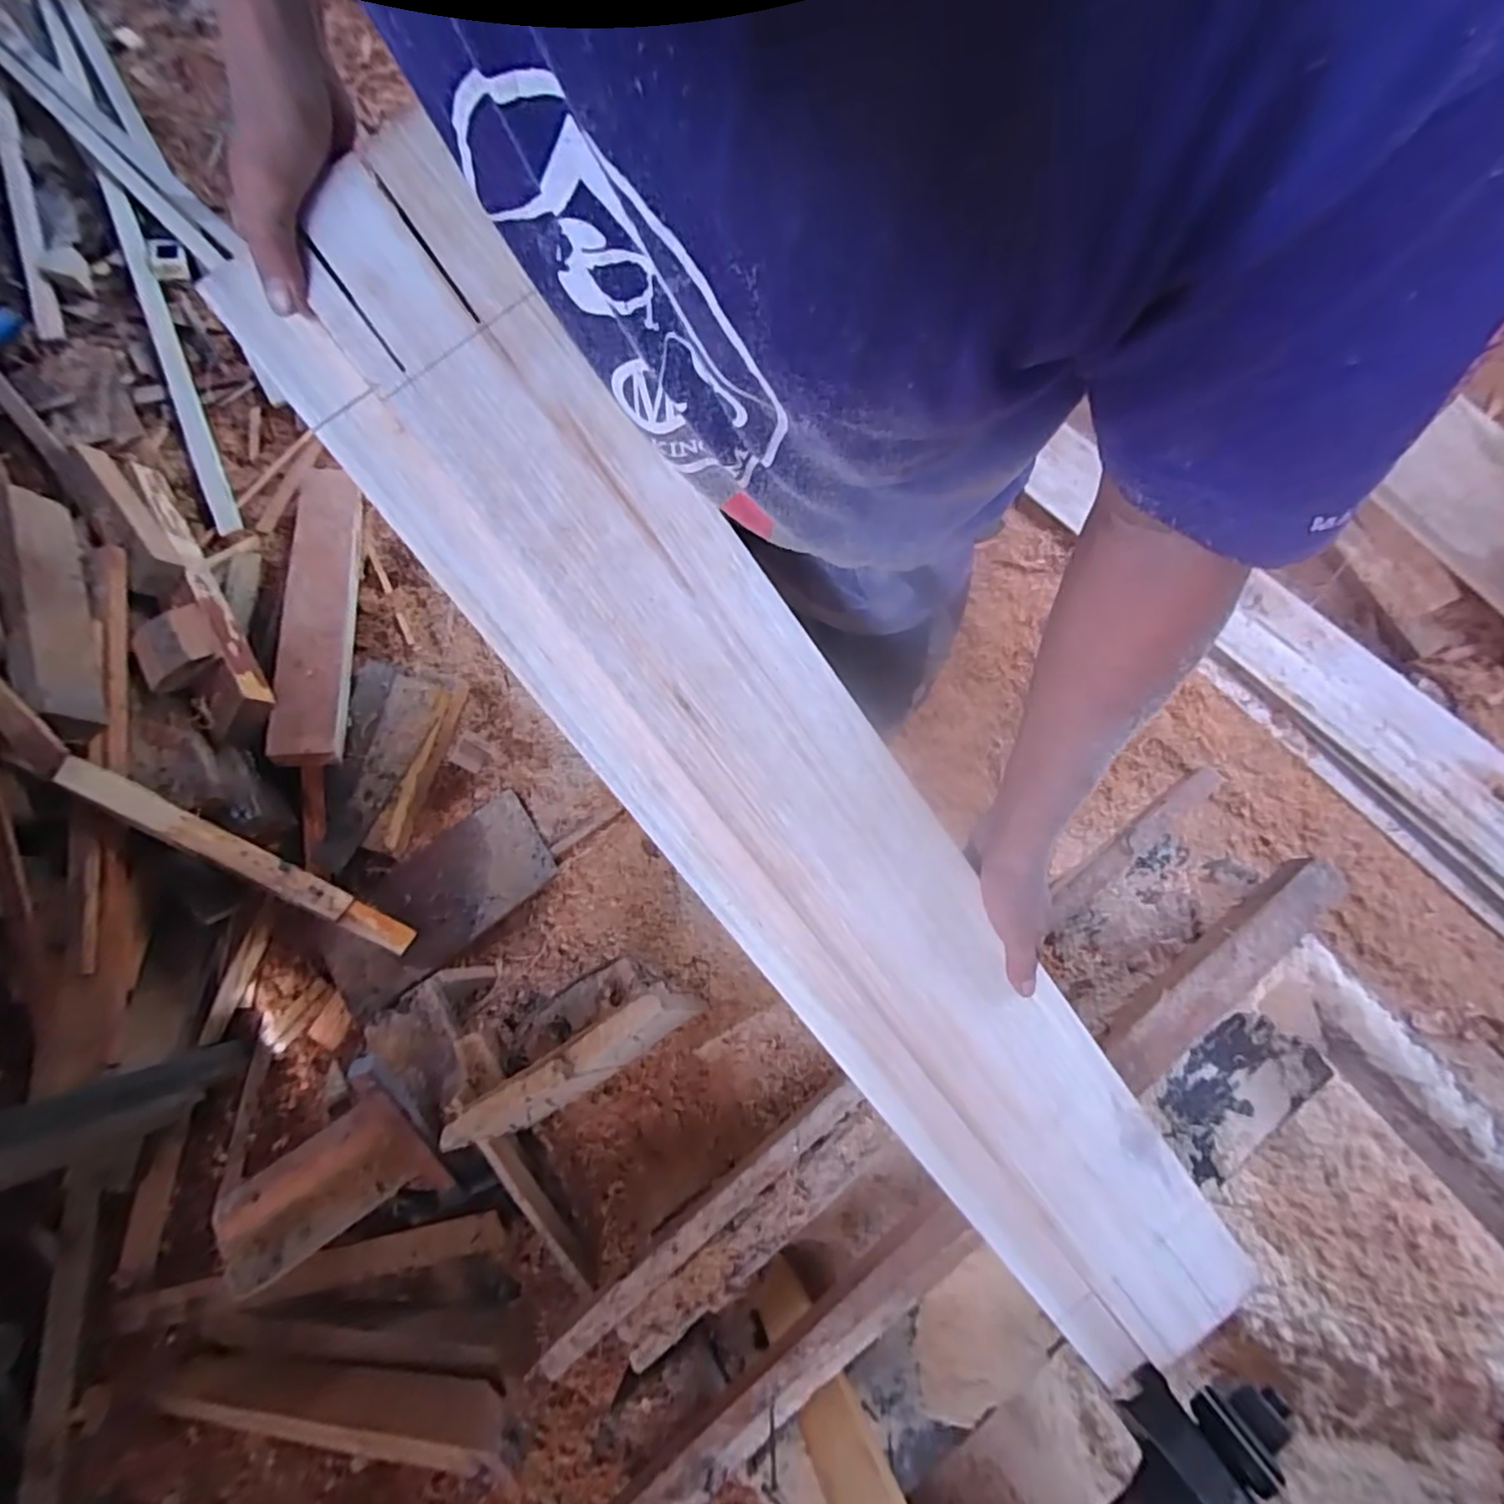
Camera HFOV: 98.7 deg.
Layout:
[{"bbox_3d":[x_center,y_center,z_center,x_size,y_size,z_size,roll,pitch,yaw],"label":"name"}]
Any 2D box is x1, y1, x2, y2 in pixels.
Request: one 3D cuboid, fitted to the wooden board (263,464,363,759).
[{"bbox_3d":[-0.875,-0.304,1.310,0.121,0.031,0.728,5,59,-34],"label":"wooden board"}]

